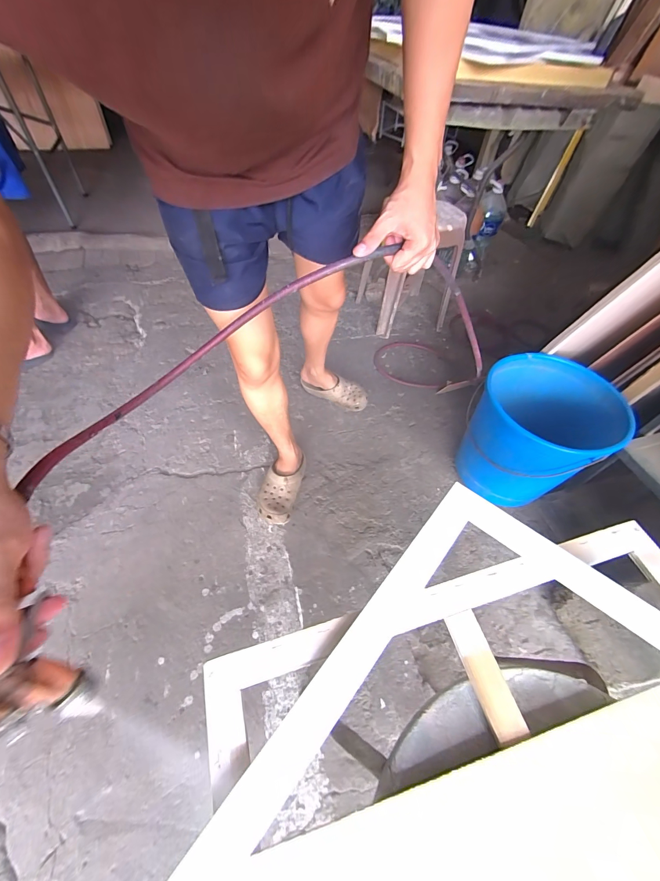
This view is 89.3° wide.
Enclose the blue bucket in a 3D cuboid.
[{"bbox_3d":[0.542,-0.007,0.934,0.323,0.324,0.307,-32,61,-24],"label":"blue bucket"}]

